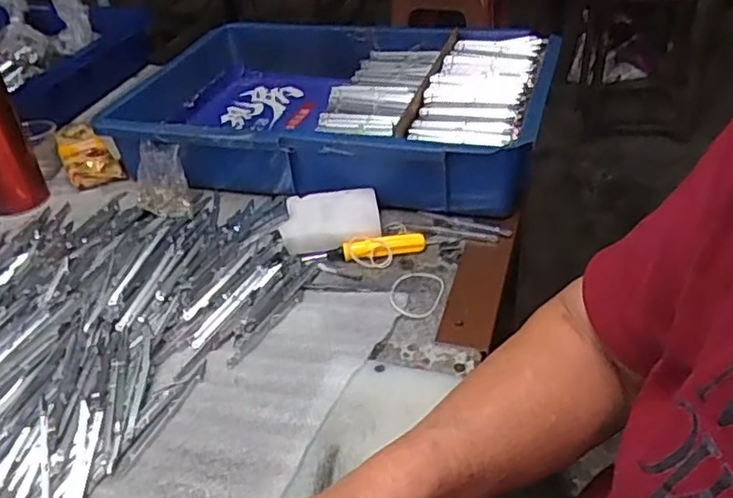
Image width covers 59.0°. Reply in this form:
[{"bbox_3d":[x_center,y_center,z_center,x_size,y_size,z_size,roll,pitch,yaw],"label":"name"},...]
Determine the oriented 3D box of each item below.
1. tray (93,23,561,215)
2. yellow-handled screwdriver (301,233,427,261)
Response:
[{"bbox_3d":[-0.030,-0.158,0.702,0.430,0.088,0.289,9,39,17],"label":"tray"},{"bbox_3d":[-0.001,-0.001,0.553,0.103,0.016,0.014,-5,37,-1],"label":"yellow-handled screwdriver"}]

